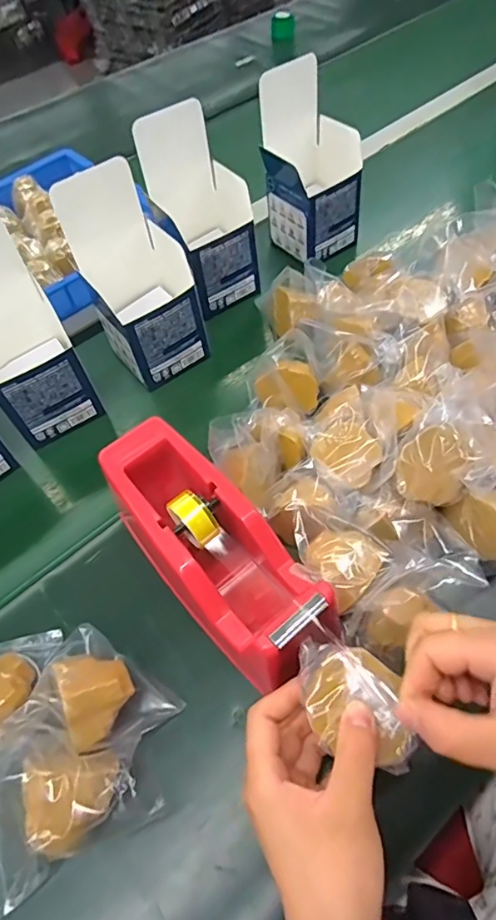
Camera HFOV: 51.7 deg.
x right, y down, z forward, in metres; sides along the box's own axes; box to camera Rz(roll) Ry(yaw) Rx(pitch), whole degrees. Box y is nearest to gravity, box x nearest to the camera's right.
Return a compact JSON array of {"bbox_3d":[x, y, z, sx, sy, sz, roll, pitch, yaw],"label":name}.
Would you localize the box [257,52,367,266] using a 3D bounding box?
[{"bbox_3d":[0.074,-0.334,0.589,0.088,0.170,0.088,-31,59,-15],"label":"box"}]

